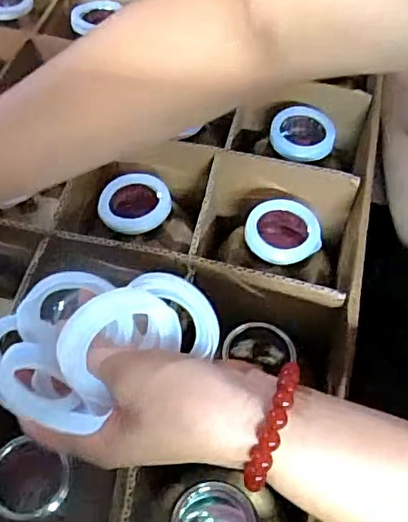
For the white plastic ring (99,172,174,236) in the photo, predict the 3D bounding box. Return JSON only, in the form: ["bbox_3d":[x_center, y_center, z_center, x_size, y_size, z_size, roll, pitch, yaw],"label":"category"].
[{"bbox_3d":[-0.056,-0.048,0.485,0.059,0.011,0.052,-24,60,-15],"label":"white plastic ring"}]

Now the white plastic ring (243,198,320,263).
[{"bbox_3d":[0.060,-0.025,0.471,0.056,0.021,0.055,0,56,0],"label":"white plastic ring"}]

